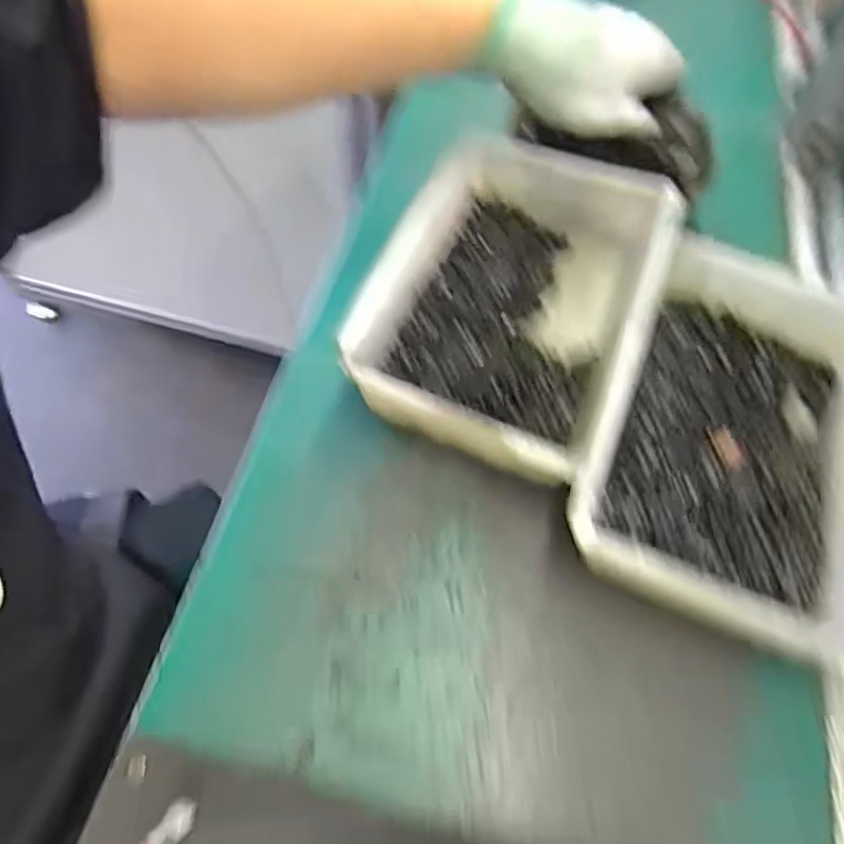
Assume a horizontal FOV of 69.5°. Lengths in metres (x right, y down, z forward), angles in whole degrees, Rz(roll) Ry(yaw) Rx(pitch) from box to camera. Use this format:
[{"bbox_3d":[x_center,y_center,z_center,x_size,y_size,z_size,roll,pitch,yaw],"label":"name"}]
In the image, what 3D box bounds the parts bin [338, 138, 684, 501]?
[{"bbox_3d":[0.053,-0.072,0.348,0.144,0.050,0.203,23,61,10],"label":"parts bin"}]

